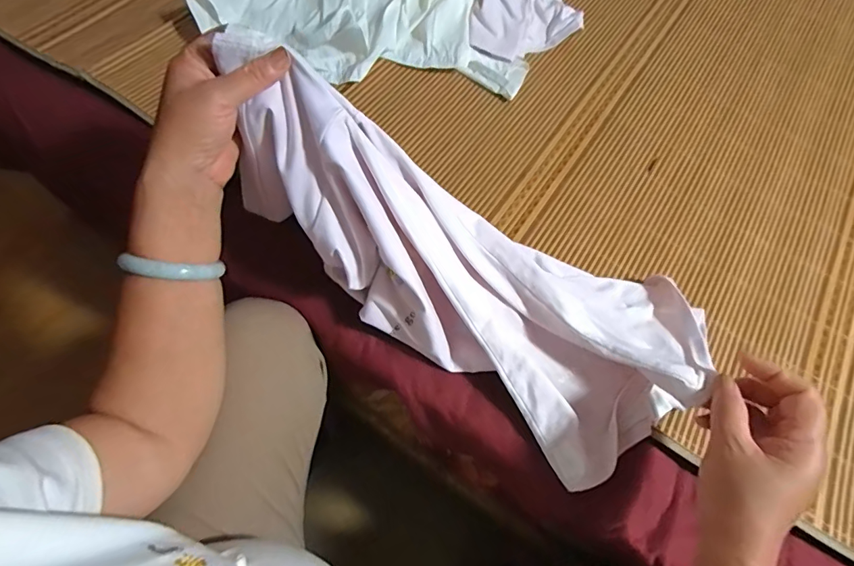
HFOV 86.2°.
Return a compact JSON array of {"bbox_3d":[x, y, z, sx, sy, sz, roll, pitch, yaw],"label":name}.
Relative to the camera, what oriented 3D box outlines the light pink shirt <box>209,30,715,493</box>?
[{"bbox_3d":[0.027,-0.018,0.408,0.446,0.156,0.196,34,66,-9],"label":"light pink shirt"}]

